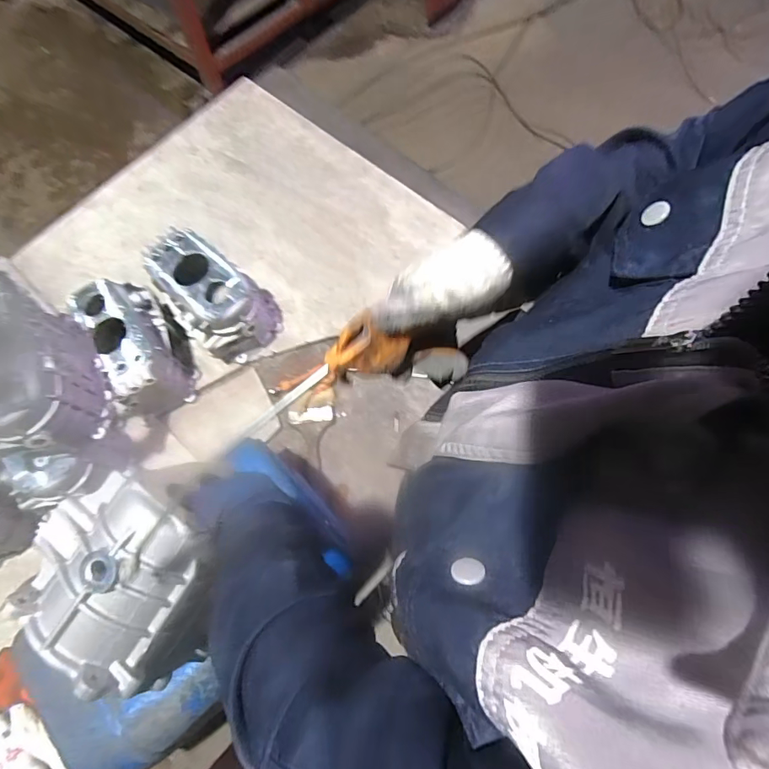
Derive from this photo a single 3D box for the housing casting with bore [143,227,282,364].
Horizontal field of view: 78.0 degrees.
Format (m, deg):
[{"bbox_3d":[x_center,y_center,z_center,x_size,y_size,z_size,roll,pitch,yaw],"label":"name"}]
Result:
[{"bbox_3d":[-0.359,-0.198,1.019,0.190,0.161,0.268,-36,72,-11],"label":"housing casting with bore"}]

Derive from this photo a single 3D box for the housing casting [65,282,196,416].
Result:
[{"bbox_3d":[-0.504,-0.074,0.981,0.146,0.175,0.247,-29,70,-9],"label":"housing casting"}]

